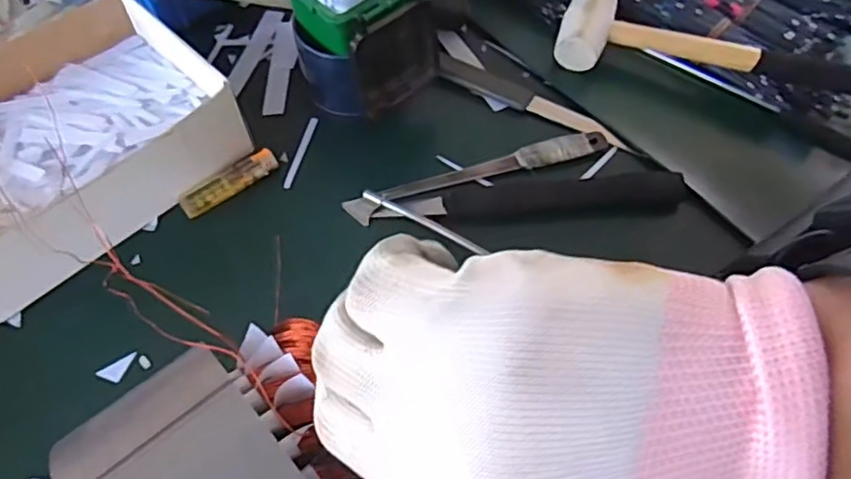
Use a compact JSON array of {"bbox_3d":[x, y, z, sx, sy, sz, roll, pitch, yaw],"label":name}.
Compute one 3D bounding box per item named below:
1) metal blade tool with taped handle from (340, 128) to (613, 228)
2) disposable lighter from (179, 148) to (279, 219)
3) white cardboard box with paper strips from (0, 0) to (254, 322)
[{"bbox_3d":[0.047,-0.057,0.531,0.229,0.008,0.029,-17,60,-10],"label":"metal blade tool with taped handle"},{"bbox_3d":[-0.165,-0.049,0.528,0.084,0.012,0.025,-31,66,-17],"label":"disposable lighter"},{"bbox_3d":[-0.298,-0.086,0.511,0.234,0.070,0.198,-39,66,-21],"label":"white cardboard box with paper strips"}]

